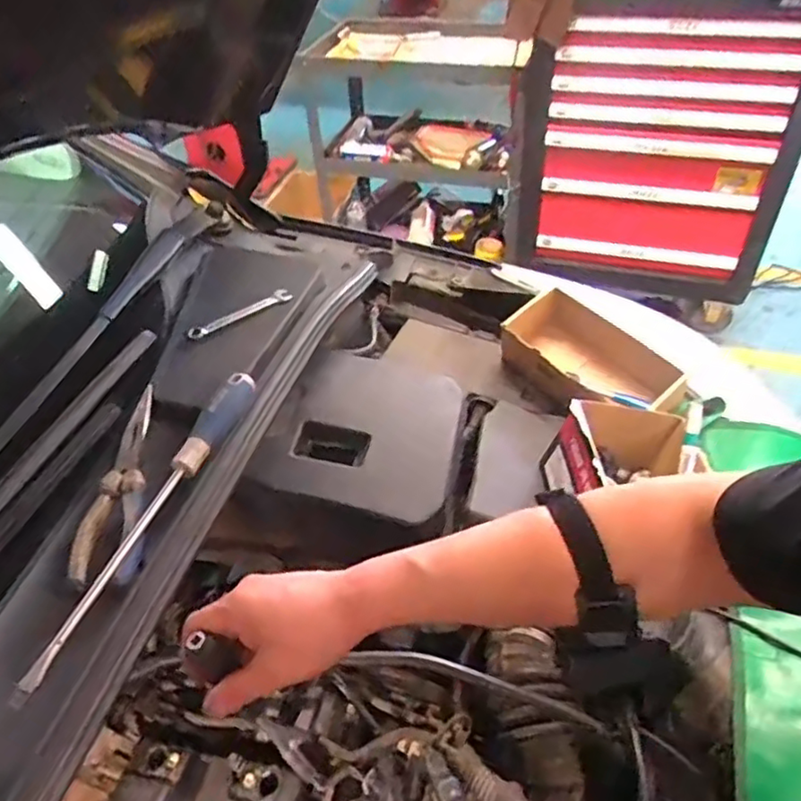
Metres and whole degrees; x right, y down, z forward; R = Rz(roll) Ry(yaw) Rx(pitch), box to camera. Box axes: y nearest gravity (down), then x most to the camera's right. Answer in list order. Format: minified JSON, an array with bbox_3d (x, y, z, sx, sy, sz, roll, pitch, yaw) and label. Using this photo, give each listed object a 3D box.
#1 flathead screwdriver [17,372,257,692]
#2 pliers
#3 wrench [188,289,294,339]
[{"bbox_3d":[-0.197,0.086,0.516,0.031,0.029,0.298,13,48,17],"label":"flathead screwdriver"},{"bbox_3d":[-0.240,0.068,0.548,0.048,0.027,0.194,-9,45,-4],"label":"pliers"},{"bbox_3d":[-0.175,-0.098,0.714,0.019,0.009,0.140,26,40,27],"label":"wrench"}]

